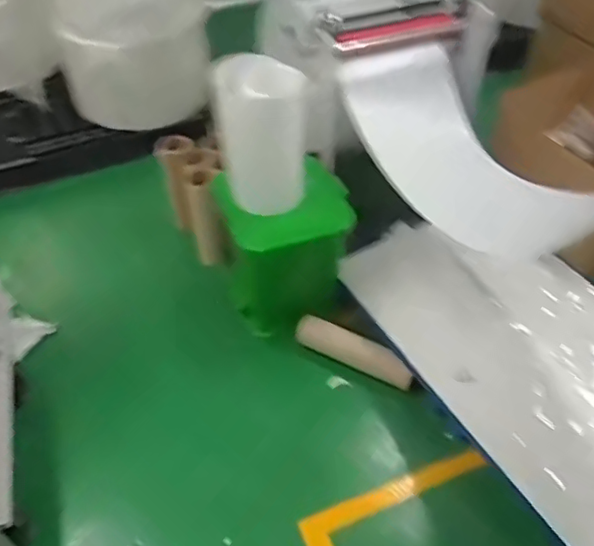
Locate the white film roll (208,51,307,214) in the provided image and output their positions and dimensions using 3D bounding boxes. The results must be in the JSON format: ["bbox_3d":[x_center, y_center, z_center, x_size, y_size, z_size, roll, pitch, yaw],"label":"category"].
[{"bbox_3d":[-0.093,-0.333,1.452,0.226,0.354,0.189,2,48,1],"label":"white film roll"}]

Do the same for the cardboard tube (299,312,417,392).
[{"bbox_3d":[0.162,0.221,1.684,0.360,0.086,0.066,25,52,20],"label":"cardboard tube"}]

